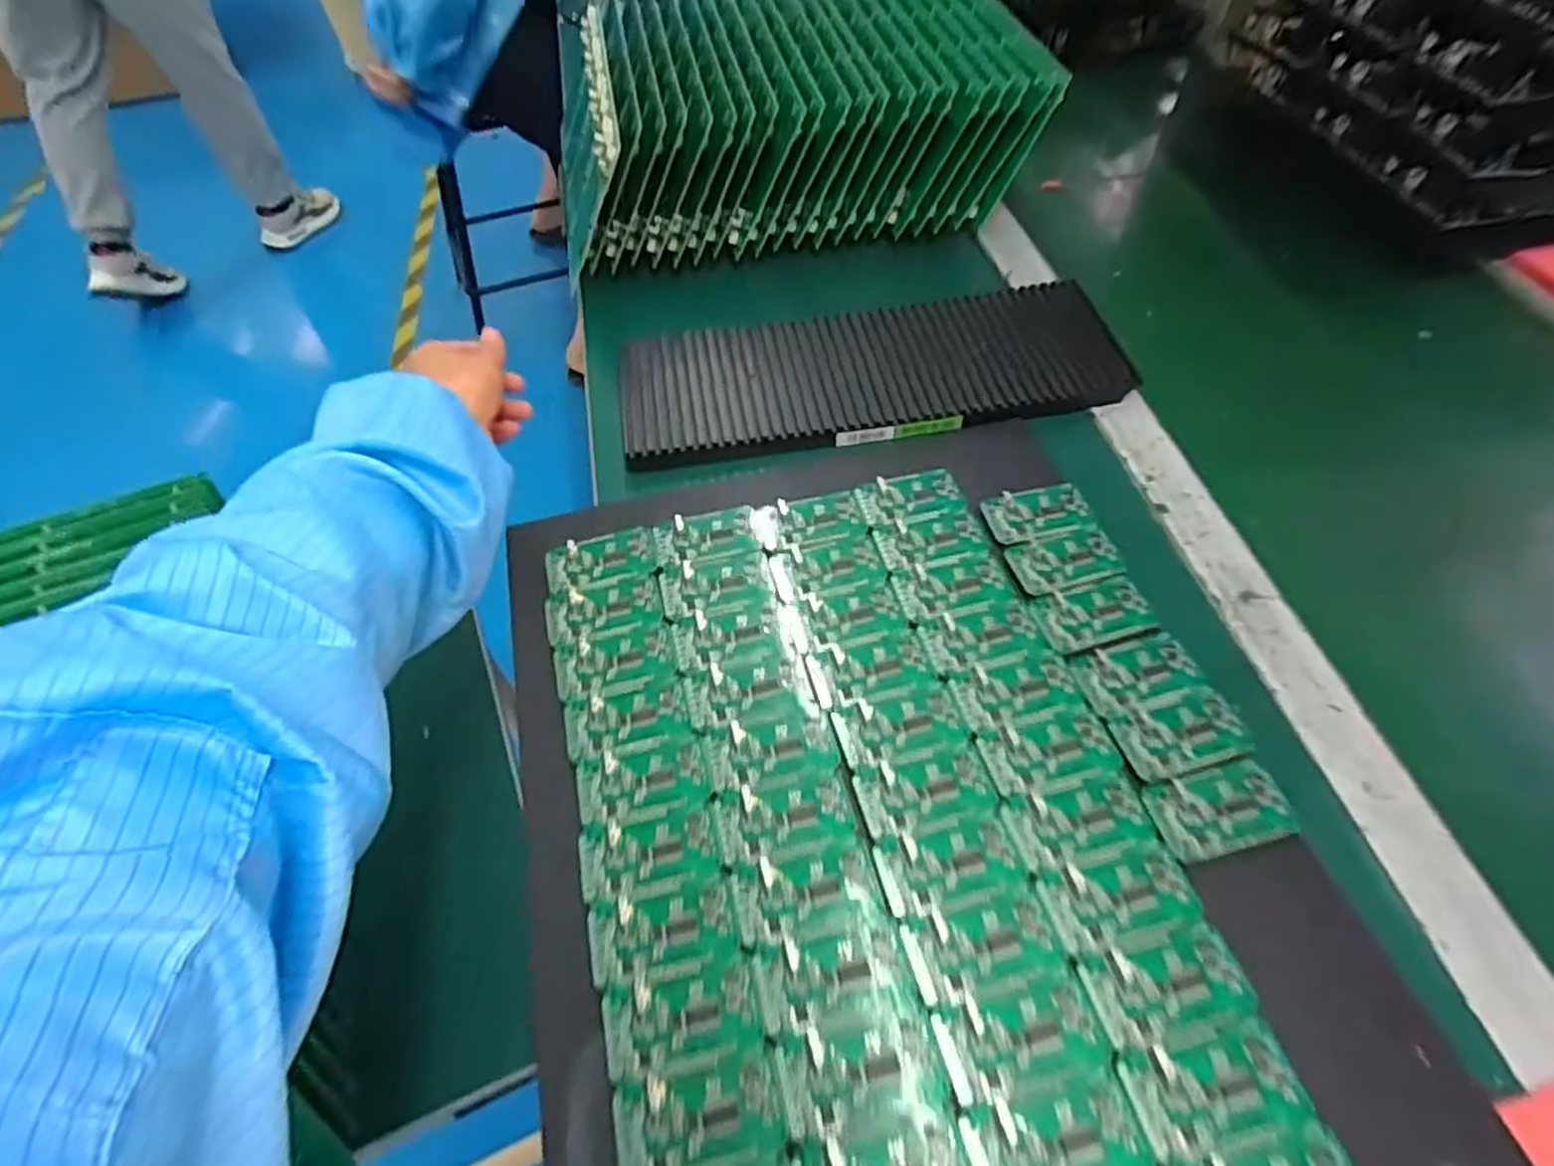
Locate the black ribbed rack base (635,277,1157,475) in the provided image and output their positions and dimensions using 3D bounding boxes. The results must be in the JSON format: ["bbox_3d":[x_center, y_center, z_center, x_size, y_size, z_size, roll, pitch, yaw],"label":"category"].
[{"bbox_3d":[0.080,-0.178,0.635,0.408,0.018,0.159,-12,54,-9],"label":"black ribbed rack base"}]

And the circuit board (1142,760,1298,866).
[{"bbox_3d":[0.242,0.123,0.418,0.072,0.007,0.043,-12,54,-8],"label":"circuit board"}]

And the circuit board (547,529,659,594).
[{"bbox_3d":[-0.123,-0.015,0.538,0.074,0.004,0.039,-11,54,-8],"label":"circuit board"}]

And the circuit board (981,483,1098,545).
[{"bbox_3d":[0.187,-0.051,0.550,0.072,0.006,0.042,-12,54,-9],"label":"circuit board"}]

